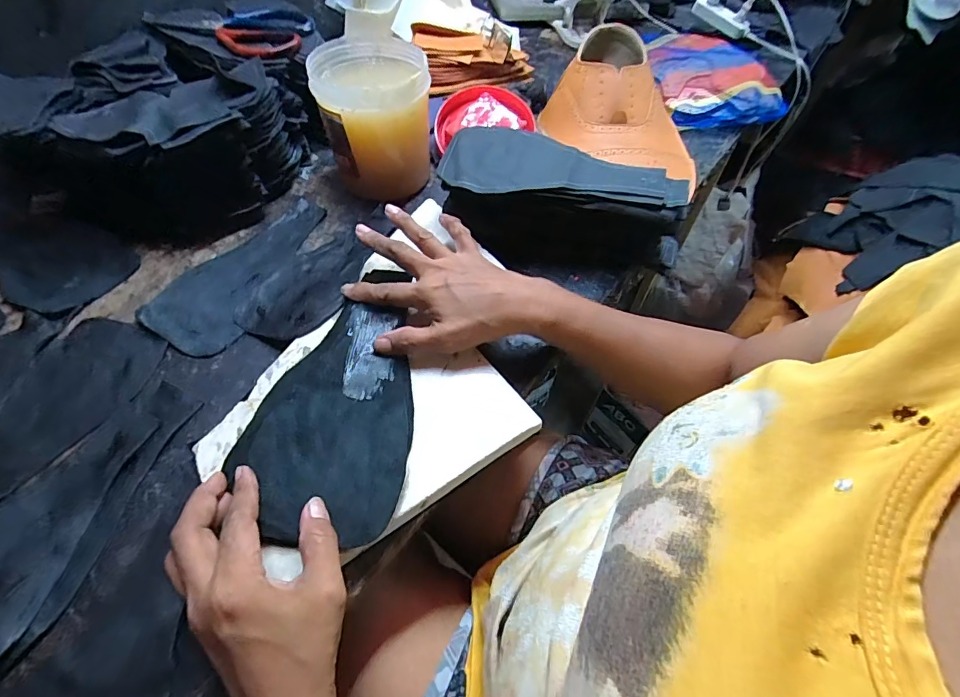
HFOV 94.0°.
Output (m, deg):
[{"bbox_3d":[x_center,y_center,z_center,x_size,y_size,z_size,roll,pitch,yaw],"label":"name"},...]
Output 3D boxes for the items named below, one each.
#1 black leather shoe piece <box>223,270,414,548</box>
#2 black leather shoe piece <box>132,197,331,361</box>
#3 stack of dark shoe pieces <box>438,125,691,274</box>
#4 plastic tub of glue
[{"bbox_3d":[-0.108,0.025,0.345,0.116,0.009,0.228,4,55,-2],"label":"black leather shoe piece"},{"bbox_3d":[-0.235,-0.083,0.452,0.092,0.007,0.208,21,57,10],"label":"black leather shoe piece"},{"bbox_3d":[0.076,-0.139,0.457,0.233,0.093,0.104,18,56,11],"label":"stack of dark shoe pieces"},{"bbox_3d":[-0.113,-0.250,0.500,0.115,0.130,0.123,1,55,-1],"label":"plastic tub of glue"}]

